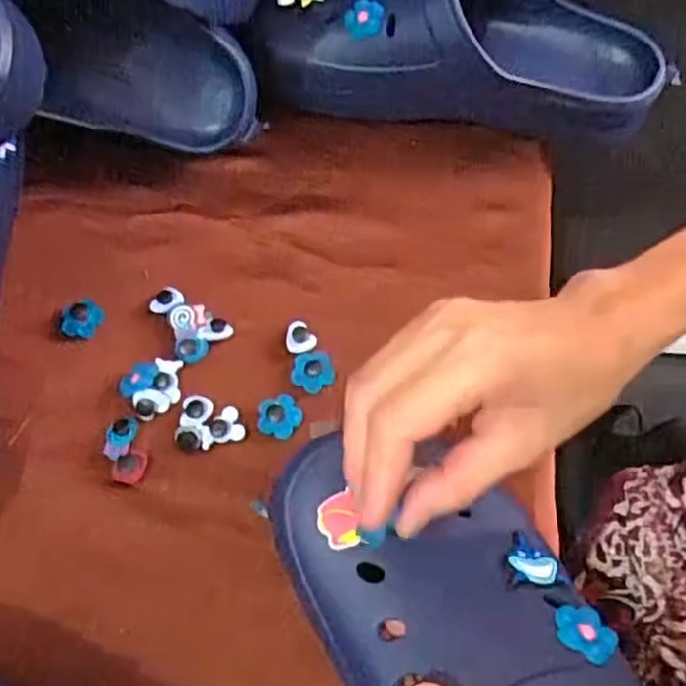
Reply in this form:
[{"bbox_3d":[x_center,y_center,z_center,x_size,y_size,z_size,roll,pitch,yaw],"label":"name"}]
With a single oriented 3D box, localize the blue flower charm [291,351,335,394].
[{"bbox_3d":[-0.018,0.017,0.415,0.024,0.005,0.024,-1,65,2],"label":"blue flower charm"}]

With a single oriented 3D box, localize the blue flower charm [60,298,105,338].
[{"bbox_3d":[-0.160,-0.015,0.436,0.022,0.004,0.025,24,68,13],"label":"blue flower charm"}]

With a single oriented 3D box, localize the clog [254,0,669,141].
[{"bbox_3d":[0.075,-0.200,0.463,0.261,0.084,0.096,4,65,4],"label":"clog"}]

